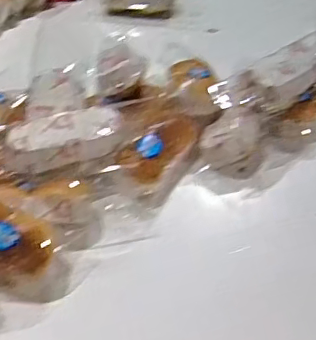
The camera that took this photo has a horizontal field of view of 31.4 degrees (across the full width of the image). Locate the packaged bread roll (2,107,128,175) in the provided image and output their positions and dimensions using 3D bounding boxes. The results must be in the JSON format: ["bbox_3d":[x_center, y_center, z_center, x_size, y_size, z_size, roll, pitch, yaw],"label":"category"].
[{"bbox_3d":[-0.114,-0.038,0.682,0.143,0.035,0.072,-9,44,-9],"label":"packaged bread roll"}]

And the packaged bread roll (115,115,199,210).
[{"bbox_3d":[0.002,-0.020,0.715,0.072,0.046,0.139,24,49,24],"label":"packaged bread roll"}]

